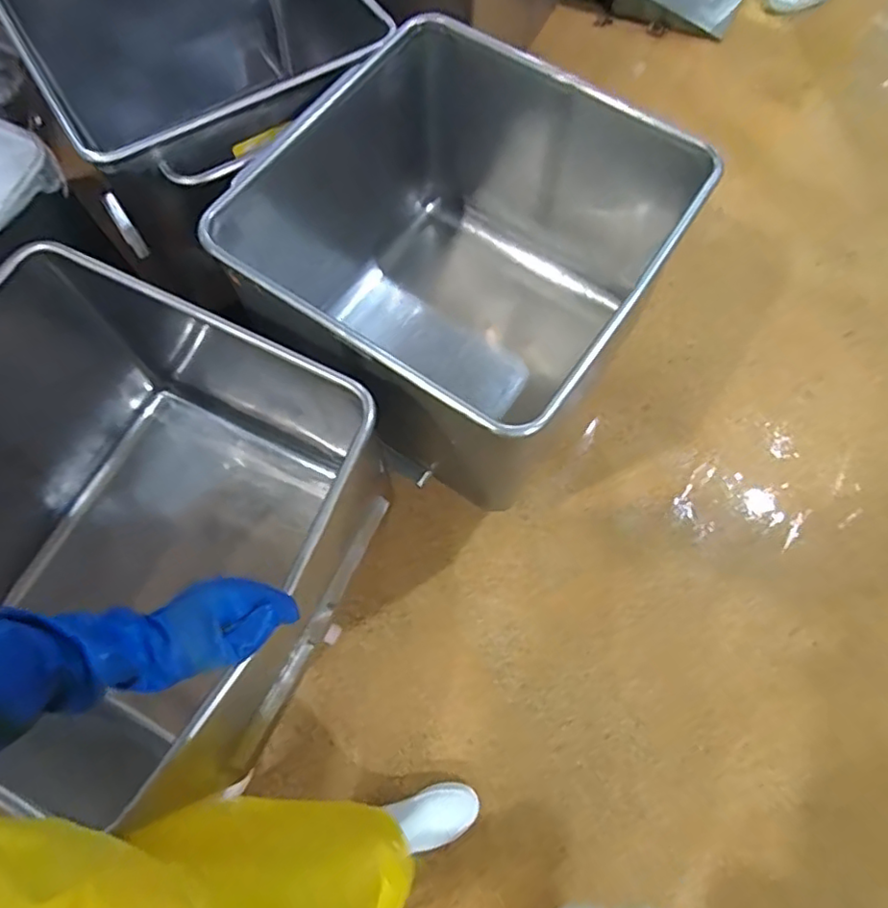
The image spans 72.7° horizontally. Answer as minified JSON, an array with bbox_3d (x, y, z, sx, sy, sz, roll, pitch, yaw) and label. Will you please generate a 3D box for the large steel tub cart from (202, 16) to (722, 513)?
[{"bbox_3d":[0.047,-0.322,1.299,0.715,0.659,0.705,32,73,18],"label":"large steel tub cart"}]

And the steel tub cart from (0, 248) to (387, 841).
[{"bbox_3d":[-0.545,0.102,1.113,0.799,0.562,0.647,28,72,16],"label":"steel tub cart"}]

